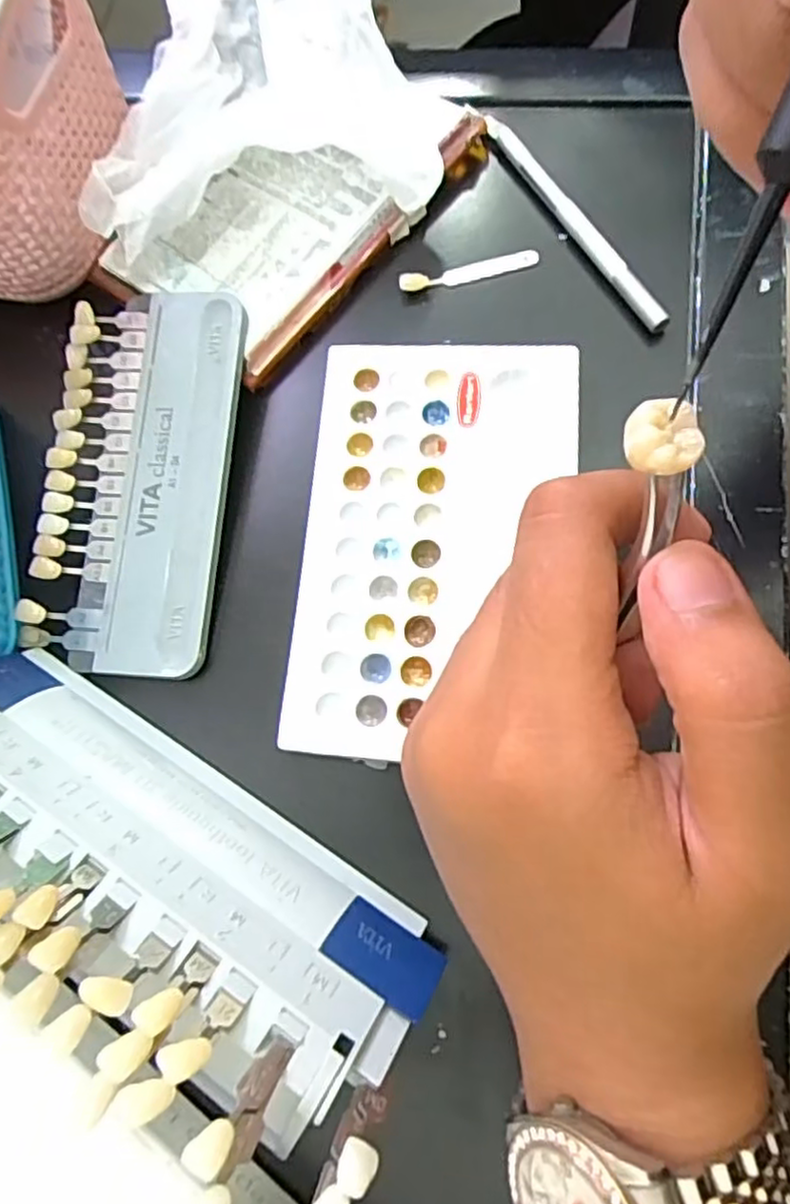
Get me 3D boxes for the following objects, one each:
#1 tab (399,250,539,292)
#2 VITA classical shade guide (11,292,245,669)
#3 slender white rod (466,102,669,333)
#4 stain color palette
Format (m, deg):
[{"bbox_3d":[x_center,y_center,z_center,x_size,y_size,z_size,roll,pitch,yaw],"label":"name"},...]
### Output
[{"bbox_3d":[0.030,-0.133,0.274,0.056,0.004,0.006,-12,72,2],"label":"tab"},{"bbox_3d":[-0.095,-0.046,0.251,0.068,0.017,0.142,3,73,7],"label":"VITA classical shade guide"},{"bbox_3d":[0.068,-0.157,0.274,0.010,0.010,0.130,-32,72,-4],"label":"slender white rod"},{"bbox_3d":[0.014,-0.023,0.236,0.091,0.009,0.149,3,73,7],"label":"stain color palette"}]

